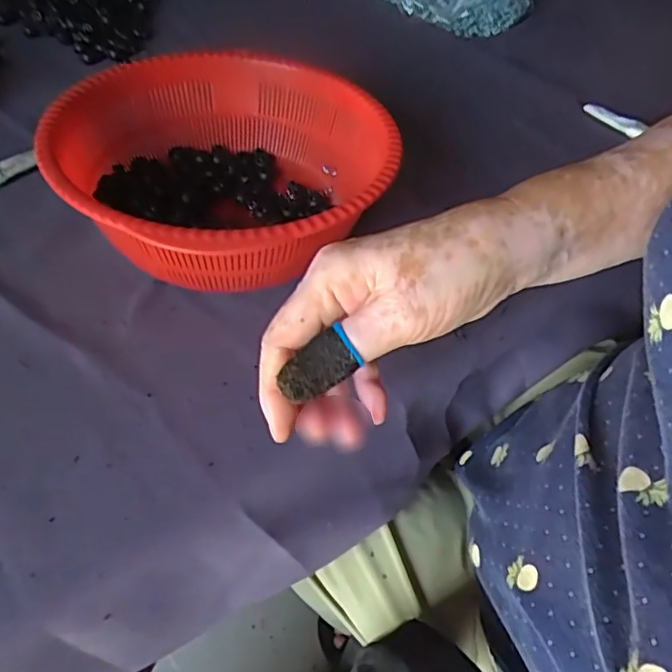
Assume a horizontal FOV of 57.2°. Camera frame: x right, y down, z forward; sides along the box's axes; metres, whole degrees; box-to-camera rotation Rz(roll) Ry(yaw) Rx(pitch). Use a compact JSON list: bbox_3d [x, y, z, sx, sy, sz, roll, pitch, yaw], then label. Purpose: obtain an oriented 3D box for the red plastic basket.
[{"bbox_3d":[-0.078,-0.114,0.445,0.228,0.083,0.225,1,46,-1],"label":"red plastic basket"}]

